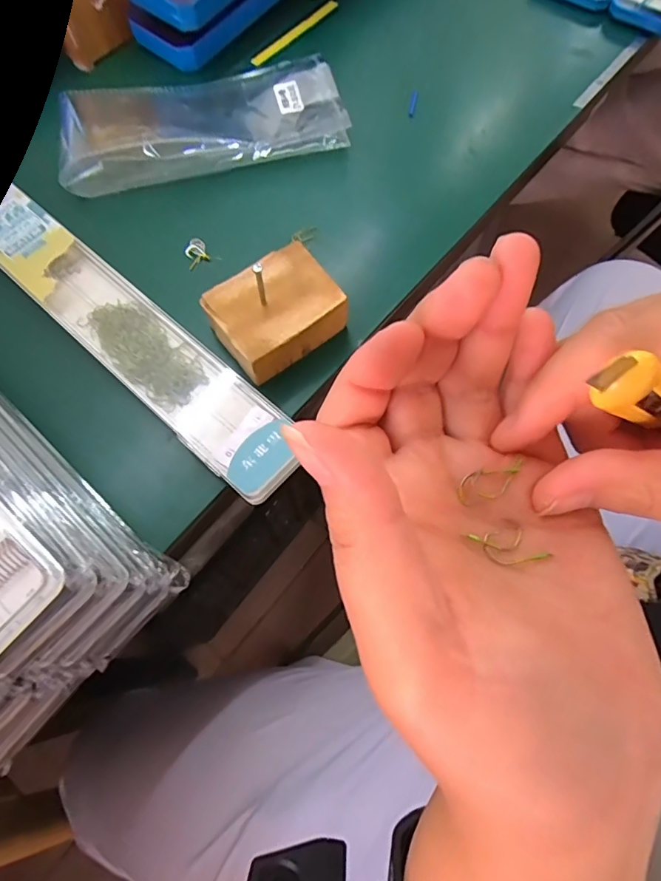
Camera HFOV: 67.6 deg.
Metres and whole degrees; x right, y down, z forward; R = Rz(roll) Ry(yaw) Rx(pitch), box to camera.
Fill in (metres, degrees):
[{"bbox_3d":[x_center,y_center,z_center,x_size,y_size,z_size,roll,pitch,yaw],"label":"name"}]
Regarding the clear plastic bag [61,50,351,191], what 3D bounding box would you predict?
[{"bbox_3d":[-0.118,-0.295,0.438,0.250,0.020,0.127,-9,68,-1],"label":"clear plastic bag"}]

